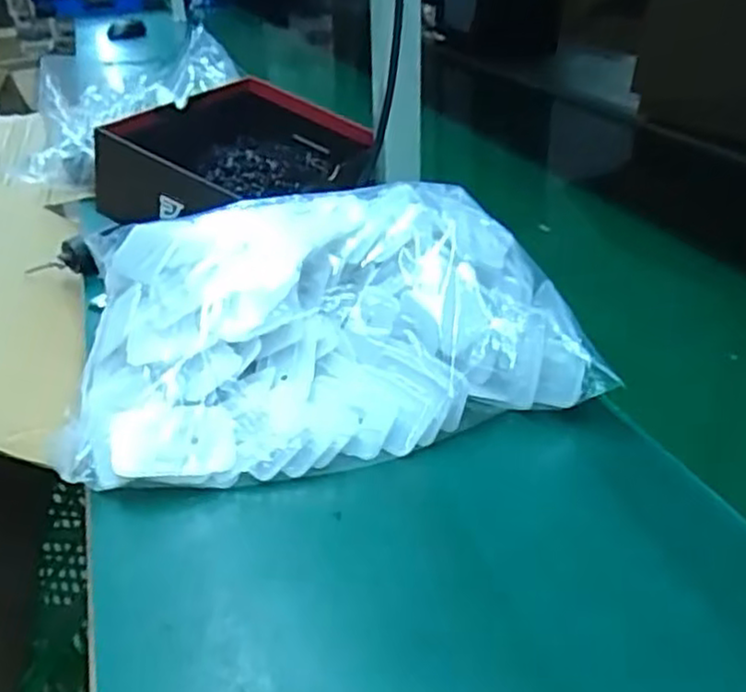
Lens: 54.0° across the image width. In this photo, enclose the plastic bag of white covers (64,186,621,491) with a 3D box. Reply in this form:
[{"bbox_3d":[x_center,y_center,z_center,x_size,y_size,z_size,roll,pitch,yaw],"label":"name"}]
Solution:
[{"bbox_3d":[-0.041,-0.030,0.541,0.336,0.114,0.254,-7,30,-11],"label":"plastic bag of white covers"}]

